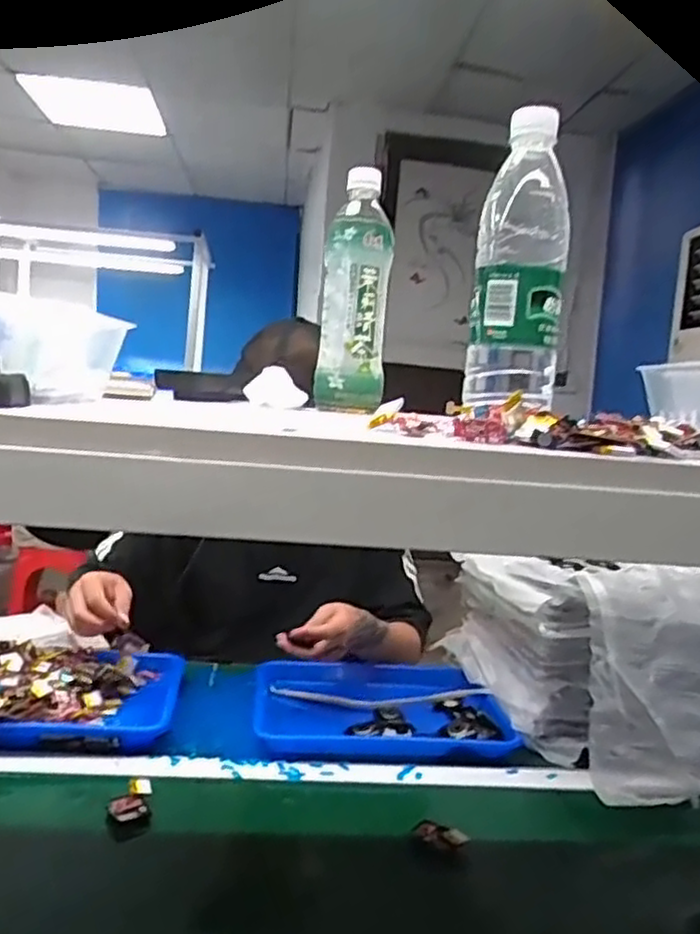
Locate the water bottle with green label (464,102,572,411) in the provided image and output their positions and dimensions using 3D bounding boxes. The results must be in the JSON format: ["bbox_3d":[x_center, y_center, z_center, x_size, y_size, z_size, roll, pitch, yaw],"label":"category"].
[{"bbox_3d":[0.116,-0.140,0.502,0.063,0.195,0.066,6,6,12],"label":"water bottle with green label"}]

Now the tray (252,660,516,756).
[{"bbox_3d":[0.028,0.298,0.942,0.297,0.045,0.258,4,6,-7],"label":"tray"}]

